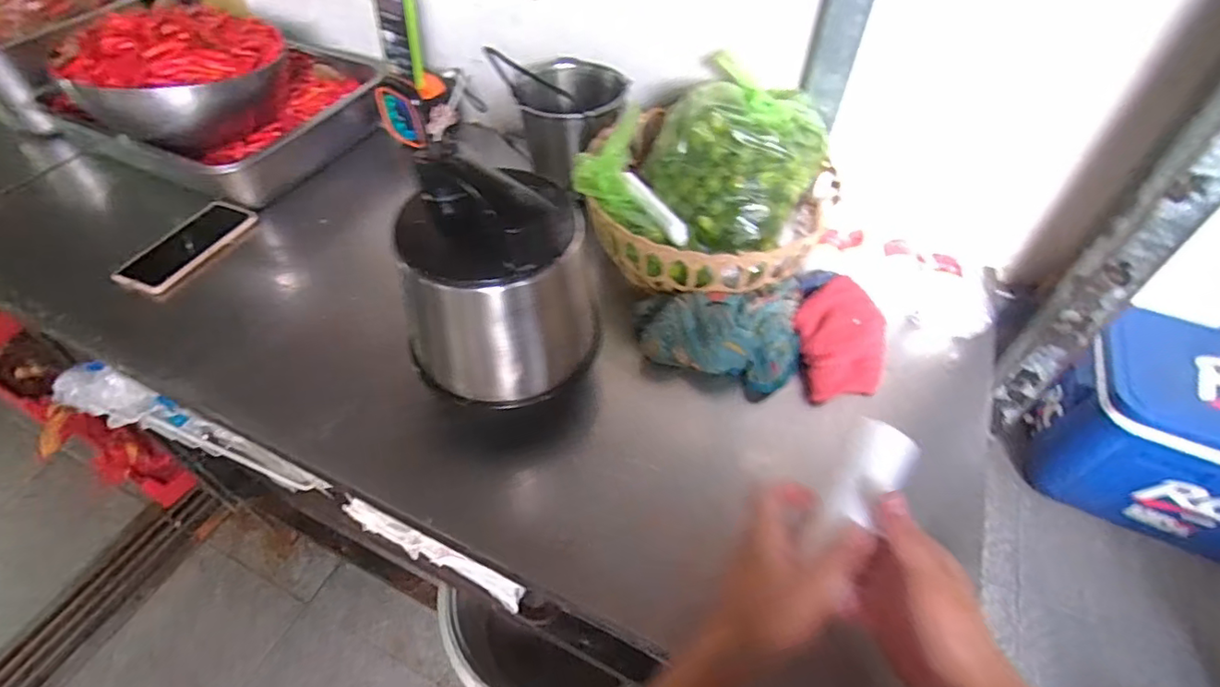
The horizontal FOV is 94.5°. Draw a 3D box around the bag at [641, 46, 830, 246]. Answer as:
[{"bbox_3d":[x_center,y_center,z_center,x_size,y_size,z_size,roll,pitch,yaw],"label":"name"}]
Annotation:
[{"bbox_3d":[0.153,-0.230,0.677,0.180,0.114,0.210,26,53,21],"label":"bag"}]

